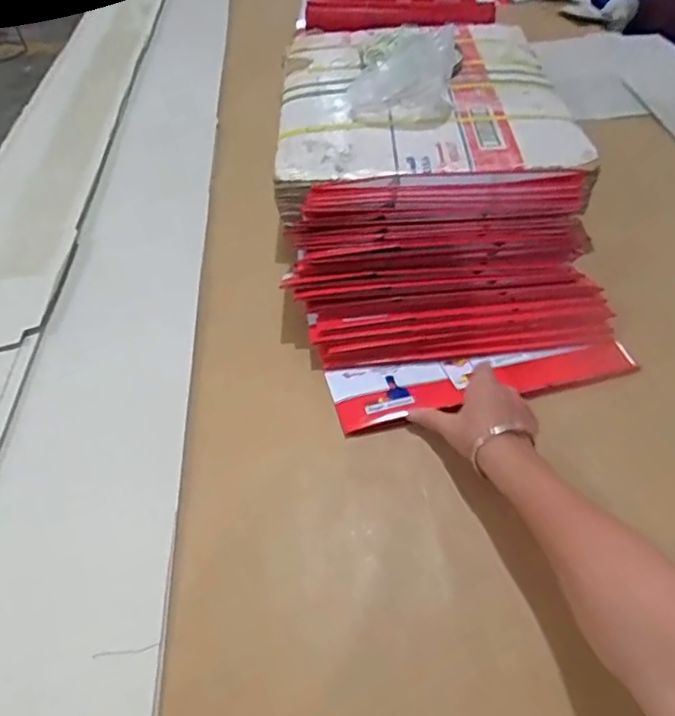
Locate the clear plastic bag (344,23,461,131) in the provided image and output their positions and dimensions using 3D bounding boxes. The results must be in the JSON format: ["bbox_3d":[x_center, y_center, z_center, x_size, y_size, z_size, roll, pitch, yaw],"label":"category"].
[{"bbox_3d":[0.097,-0.414,0.867,0.163,0.144,0.048,-8,48,-3],"label":"clear plastic bag"}]

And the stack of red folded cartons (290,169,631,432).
[{"bbox_3d":[0.144,-0.113,0.736,0.394,0.140,0.315,-9,48,-13],"label":"stack of red folded cartons"}]

